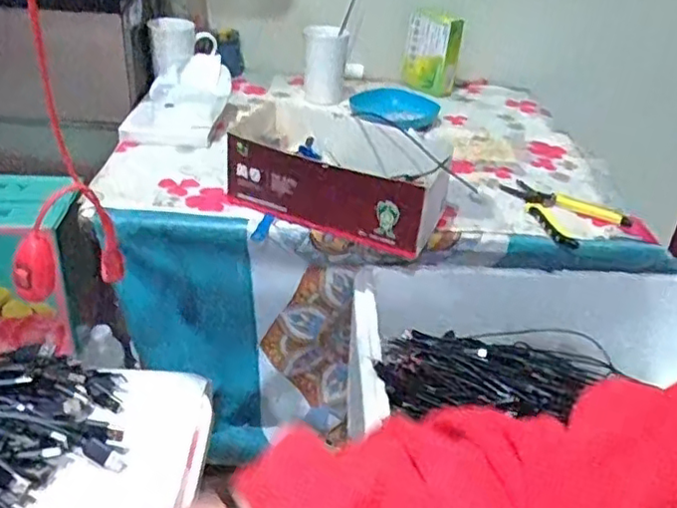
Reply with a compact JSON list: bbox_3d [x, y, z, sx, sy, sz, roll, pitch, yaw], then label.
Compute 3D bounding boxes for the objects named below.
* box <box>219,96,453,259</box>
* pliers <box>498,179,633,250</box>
[{"bbox_3d":[-0.002,-0.101,0.799,0.264,0.089,0.141,21,36,22],"label":"box"},{"bbox_3d":[0.298,-0.060,0.874,0.121,0.023,0.140,-11,36,-24],"label":"pliers"}]

